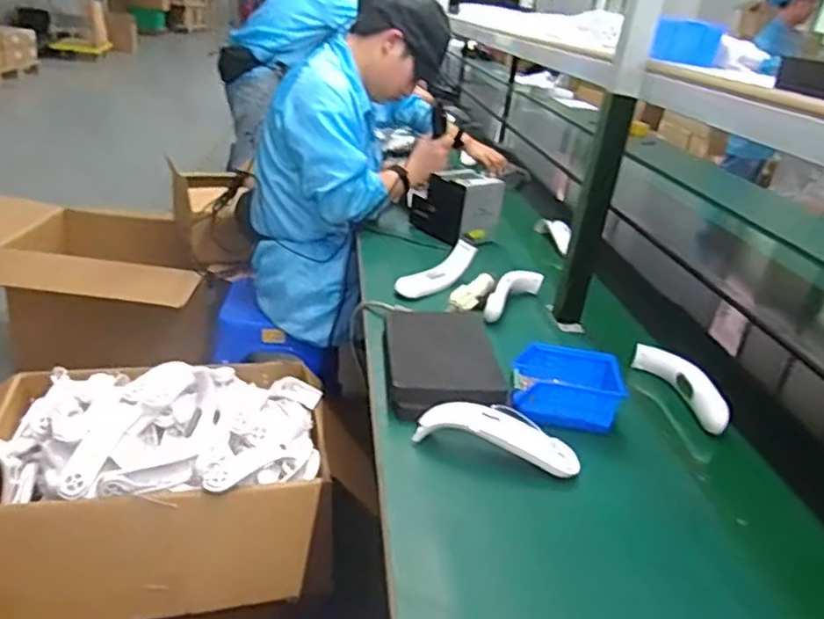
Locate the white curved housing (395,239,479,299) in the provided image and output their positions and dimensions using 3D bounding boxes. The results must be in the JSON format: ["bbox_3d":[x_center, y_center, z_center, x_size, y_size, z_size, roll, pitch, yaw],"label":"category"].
[{"bbox_3d":[0.054,-0.066,1.246,0.063,0.045,0.205,25,43,33],"label":"white curved housing"}]

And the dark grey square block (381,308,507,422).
[{"bbox_3d":[0.042,0.071,0.950,0.158,0.034,0.259,3,26,-9],"label":"dark grey square block"}]

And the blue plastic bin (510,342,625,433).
[{"bbox_3d":[0.212,0.107,0.901,0.142,0.061,0.116,11,26,8],"label":"blue plastic bin"}]

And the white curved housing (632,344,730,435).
[{"bbox_3d":[0.412,0.113,0.994,0.045,0.045,0.196,-1,27,-17],"label":"white curved housing"}]

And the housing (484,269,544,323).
[{"bbox_3d":[0.182,-0.032,1.199,0.042,0.047,0.195,22,29,29],"label":"housing"}]

